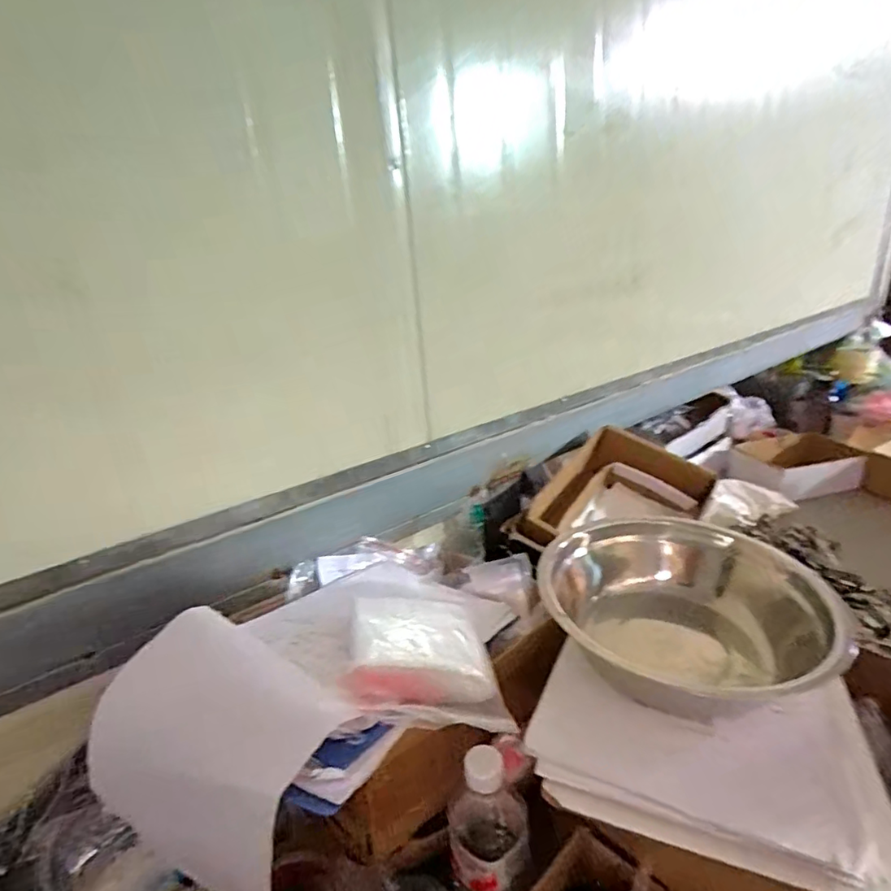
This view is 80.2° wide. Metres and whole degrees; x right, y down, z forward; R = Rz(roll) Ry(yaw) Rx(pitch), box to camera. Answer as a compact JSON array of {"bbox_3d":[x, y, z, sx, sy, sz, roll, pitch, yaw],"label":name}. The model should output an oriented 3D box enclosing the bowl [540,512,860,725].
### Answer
[{"bbox_3d":[0.218,0.152,0.498,0.245,0.078,0.199,3,23,20],"label":"bowl"}]

